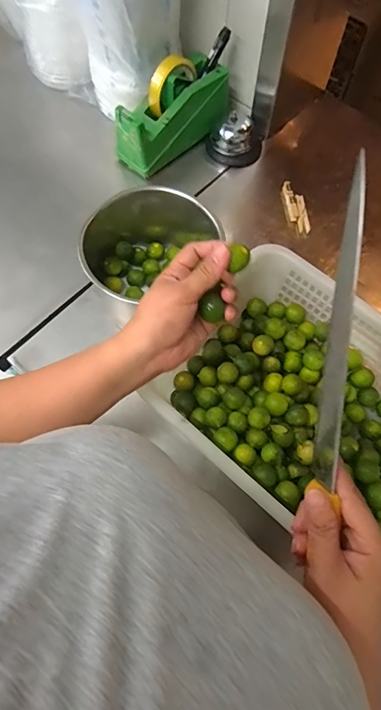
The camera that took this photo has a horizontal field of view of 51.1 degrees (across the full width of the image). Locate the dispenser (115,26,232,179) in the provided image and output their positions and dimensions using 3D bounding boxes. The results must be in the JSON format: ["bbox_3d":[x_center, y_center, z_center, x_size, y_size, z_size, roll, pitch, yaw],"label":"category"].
[{"bbox_3d":[-0.027,-0.409,0.669,0.208,0.141,0.074,-42,74,-16],"label":"dispenser"}]

